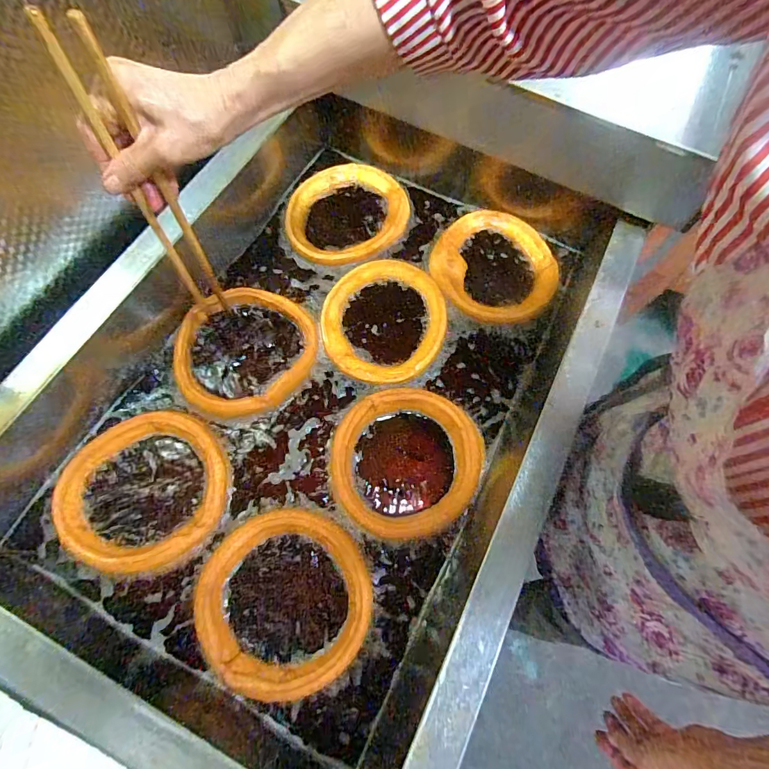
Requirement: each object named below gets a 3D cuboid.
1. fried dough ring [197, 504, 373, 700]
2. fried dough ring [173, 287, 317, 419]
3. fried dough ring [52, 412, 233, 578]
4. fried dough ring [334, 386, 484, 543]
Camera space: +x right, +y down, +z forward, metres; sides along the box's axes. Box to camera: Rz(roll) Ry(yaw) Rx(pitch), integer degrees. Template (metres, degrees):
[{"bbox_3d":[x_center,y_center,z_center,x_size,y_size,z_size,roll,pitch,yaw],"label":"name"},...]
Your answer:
[{"bbox_3d":[-0.112,0.234,0.461,0.192,0.019,0.179,1,69,-1],"label":"fried dough ring"},{"bbox_3d":[-0.186,-0.049,0.567,0.181,0.021,0.181,1,69,-1],"label":"fried dough ring"},{"bbox_3d":[-0.289,0.124,0.494,0.197,0.026,0.179,-18,71,-8],"label":"fried dough ring"},{"bbox_3d":[0.030,0.094,0.520,0.189,0.018,0.176,1,69,-1],"label":"fried dough ring"}]

